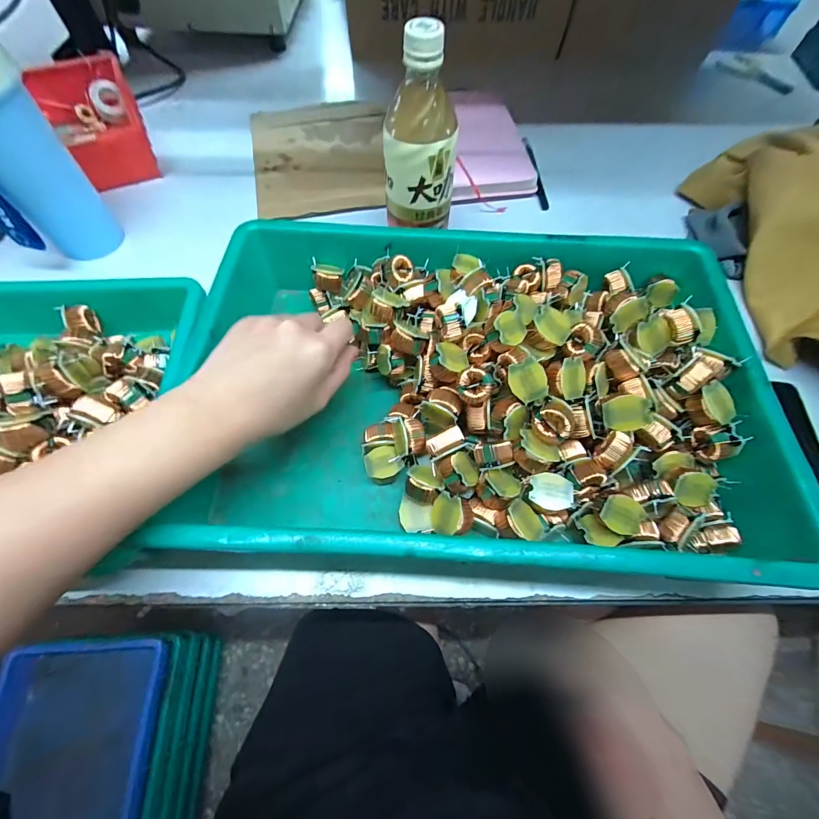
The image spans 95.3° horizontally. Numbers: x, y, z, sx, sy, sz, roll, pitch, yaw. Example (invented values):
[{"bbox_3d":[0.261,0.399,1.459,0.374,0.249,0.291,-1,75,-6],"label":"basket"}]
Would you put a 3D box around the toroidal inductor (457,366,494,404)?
[{"bbox_3d":[0.050,-0.019,0.281,0.024,0.015,0.027,-22,92,27],"label":"toroidal inductor"}]

